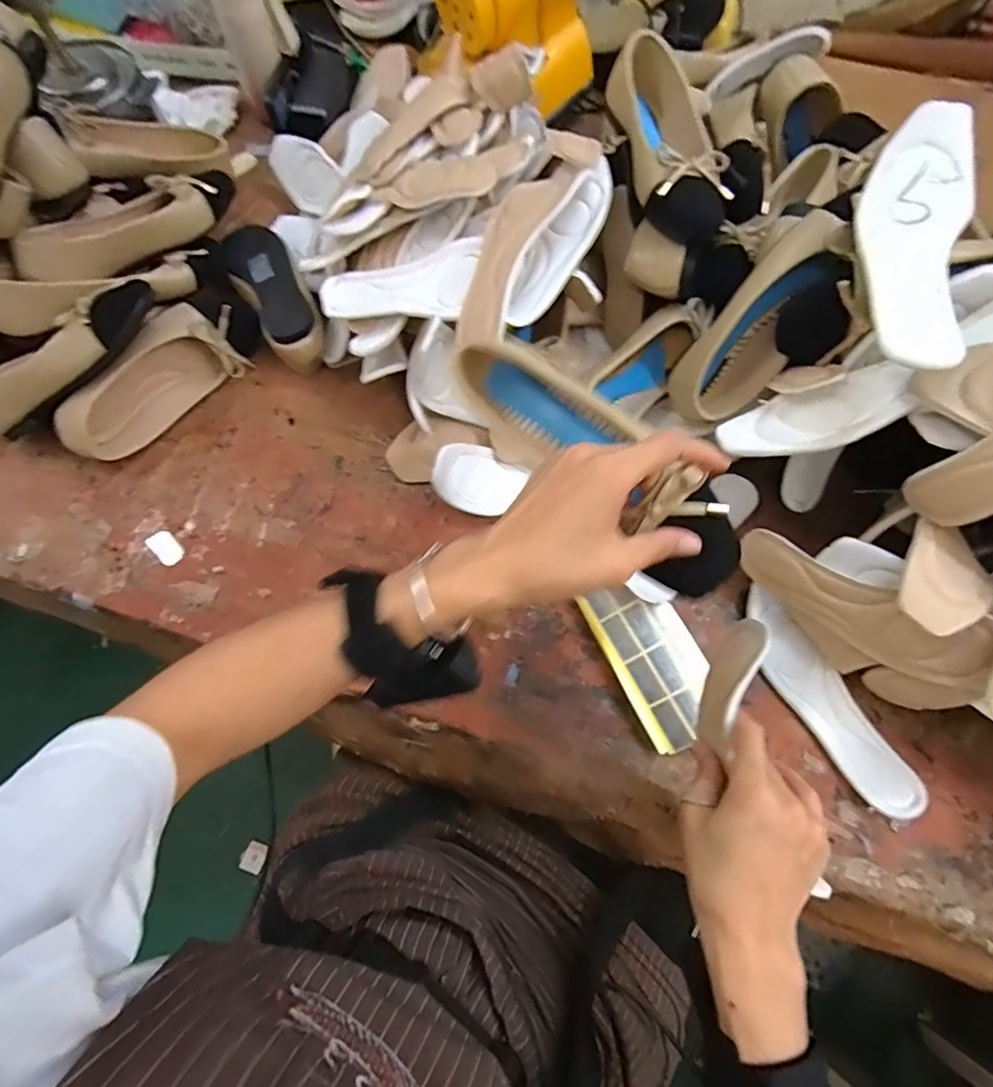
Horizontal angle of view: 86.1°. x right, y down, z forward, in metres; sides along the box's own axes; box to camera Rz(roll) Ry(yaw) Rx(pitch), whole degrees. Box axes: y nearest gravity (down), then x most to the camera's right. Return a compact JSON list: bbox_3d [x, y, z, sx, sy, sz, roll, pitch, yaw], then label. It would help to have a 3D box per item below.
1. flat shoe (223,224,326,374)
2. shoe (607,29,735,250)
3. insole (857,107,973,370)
[{"bbox_3d":[-0.252,-0.288,0.607,0.072,0.053,0.208,-28,72,-11],"label":"flat shoe"},{"bbox_3d":[0.161,-0.376,0.505,0.071,0.072,0.195,-8,69,-4],"label":"shoe"},{"bbox_3d":[0.301,-0.221,0.376,0.067,0.040,0.206,17,70,5],"label":"insole"}]

